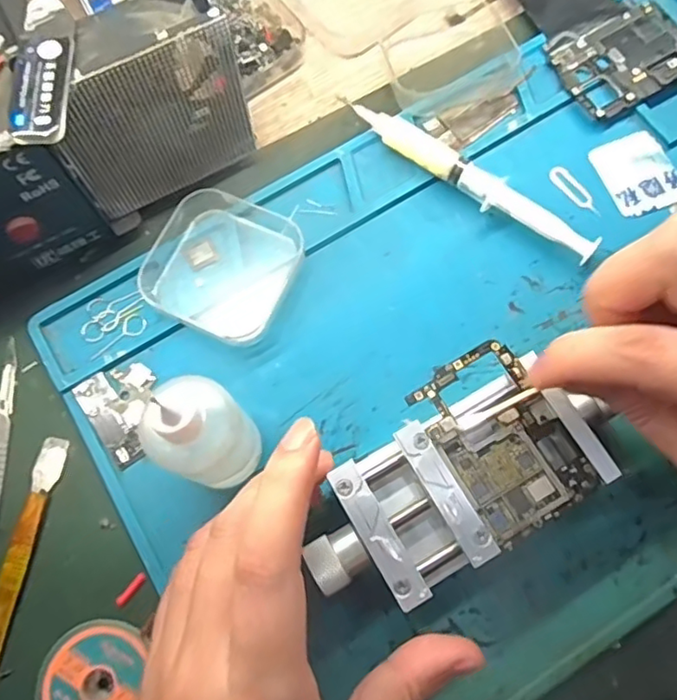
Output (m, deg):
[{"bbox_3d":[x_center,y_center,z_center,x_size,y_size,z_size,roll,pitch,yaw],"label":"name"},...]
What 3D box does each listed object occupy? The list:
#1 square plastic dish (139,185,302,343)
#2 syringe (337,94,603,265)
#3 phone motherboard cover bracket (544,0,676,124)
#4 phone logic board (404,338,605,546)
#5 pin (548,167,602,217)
[{"bbox_3d":[-0.053,-0.040,0.282,0.064,0.015,0.067,25,77,8],"label":"square plastic dish"},{"bbox_3d":[0.060,-0.082,0.291,0.135,0.015,0.018,31,78,10],"label":"syringe"},{"bbox_3d":[0.144,-0.149,0.311,0.066,0.006,0.053,-28,75,-6],"label":"phone motherboard cover bracket"},{"bbox_3d":[0.062,0.033,0.234,0.045,0.004,0.068,-29,76,-6],"label":"phone logic board"},{"bbox_3d":[0.115,-0.077,0.294,0.010,0.004,0.032,-37,77,-8],"label":"pin"}]

